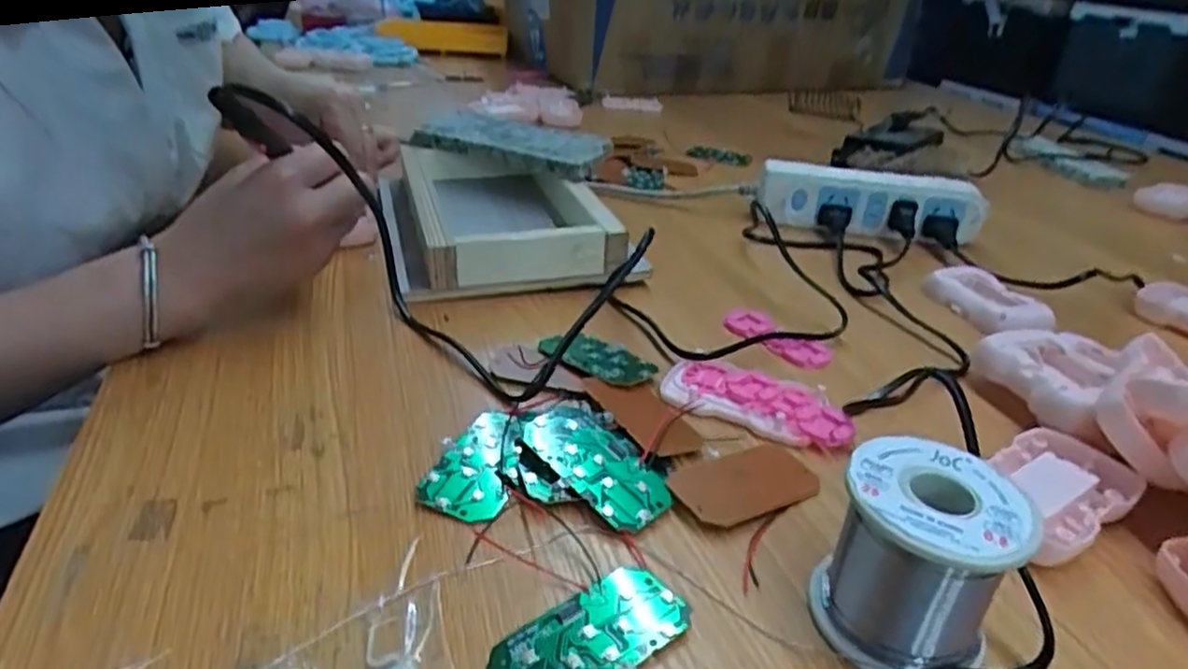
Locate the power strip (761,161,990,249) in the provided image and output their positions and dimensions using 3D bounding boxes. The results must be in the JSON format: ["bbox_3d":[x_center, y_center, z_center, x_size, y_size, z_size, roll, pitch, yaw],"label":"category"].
[{"bbox_3d":[0.245,-0.117,0.647,0.192,0.048,0.037,7,29,4],"label":"power strip"}]

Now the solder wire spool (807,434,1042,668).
[{"bbox_3d":[0.117,0.081,0.265,0.059,0.064,0.058,20,33,26],"label":"solder wire spool"}]

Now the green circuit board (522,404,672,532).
[{"bbox_3d":[0.001,0.058,0.337,0.041,0.005,0.078,-22,48,-37],"label":"green circuit board"}]

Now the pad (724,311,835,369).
[{"bbox_3d":[0.116,0.003,0.469,0.072,0.013,0.034,23,34,30],"label":"pad"}]

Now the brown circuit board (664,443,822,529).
[{"bbox_3d":[0.070,0.069,0.341,0.071,0.005,0.038,-13,34,-28],"label":"brown circuit board"}]

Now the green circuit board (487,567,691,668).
[{"bbox_3d":[-0.001,0.108,0.261,0.073,0.005,0.037,-19,37,-36],"label":"green circuit board"}]

